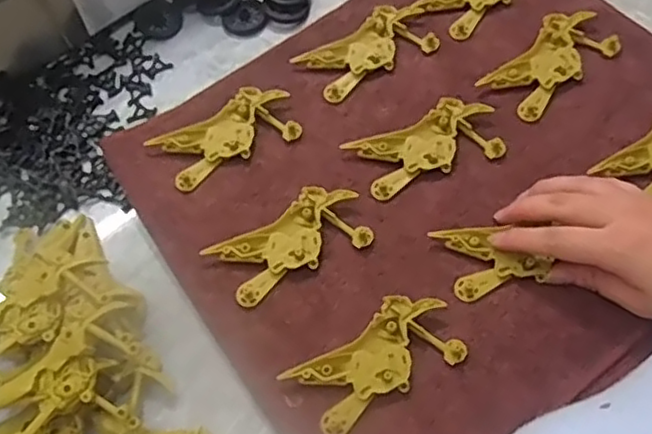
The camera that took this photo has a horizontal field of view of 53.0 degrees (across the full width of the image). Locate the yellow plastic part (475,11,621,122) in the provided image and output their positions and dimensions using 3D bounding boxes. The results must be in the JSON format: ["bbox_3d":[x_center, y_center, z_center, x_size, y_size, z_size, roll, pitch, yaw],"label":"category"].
[{"bbox_3d":[0.165,-0.115,0.484,0.099,0.017,0.051,-37,67,-14],"label":"yellow plastic part"}]

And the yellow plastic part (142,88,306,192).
[{"bbox_3d":[-0.072,-0.060,0.478,0.098,0.010,0.053,-29,65,-11],"label":"yellow plastic part"}]

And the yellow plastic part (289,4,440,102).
[{"bbox_3d":[0.032,-0.129,0.505,0.102,0.012,0.051,-27,65,-10],"label":"yellow plastic part"}]

